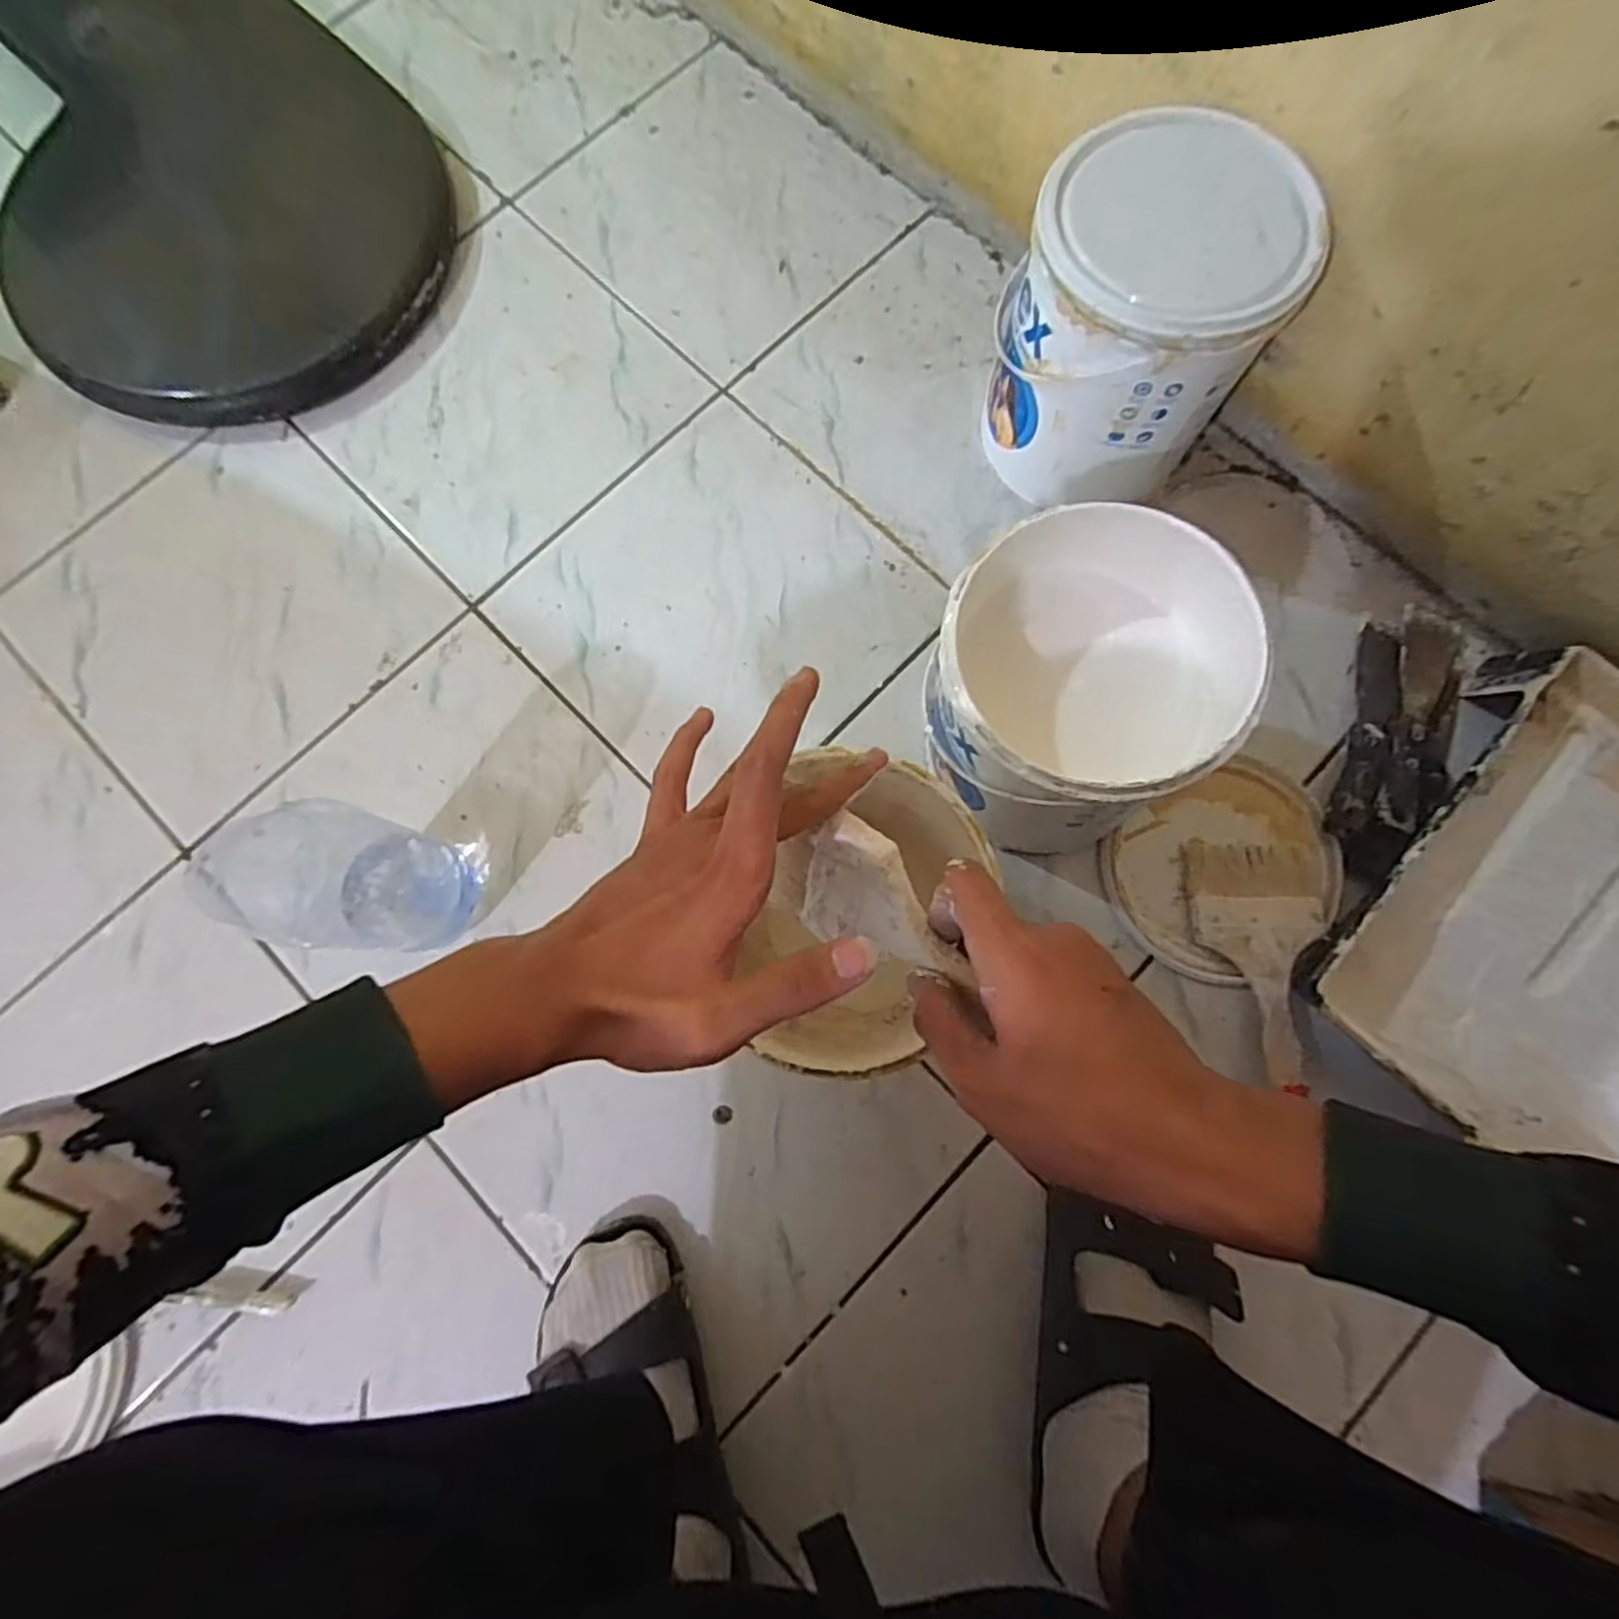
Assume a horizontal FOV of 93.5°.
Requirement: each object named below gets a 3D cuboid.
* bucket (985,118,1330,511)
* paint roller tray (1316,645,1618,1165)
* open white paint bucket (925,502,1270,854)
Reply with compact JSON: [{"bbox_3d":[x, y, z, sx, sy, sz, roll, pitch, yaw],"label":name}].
[{"bbox_3d":[0.235,-0.351,0.582,0.174,0.208,0.161,0,80,0],"label":"bucket"},{"bbox_3d":[0.564,0.096,0.550,0.302,0.066,0.344,39,80,7],"label":"paint roller tray"},{"bbox_3d":[0.171,-0.069,0.524,0.180,0.200,0.172,0,78,-1],"label":"open white paint bucket"}]

